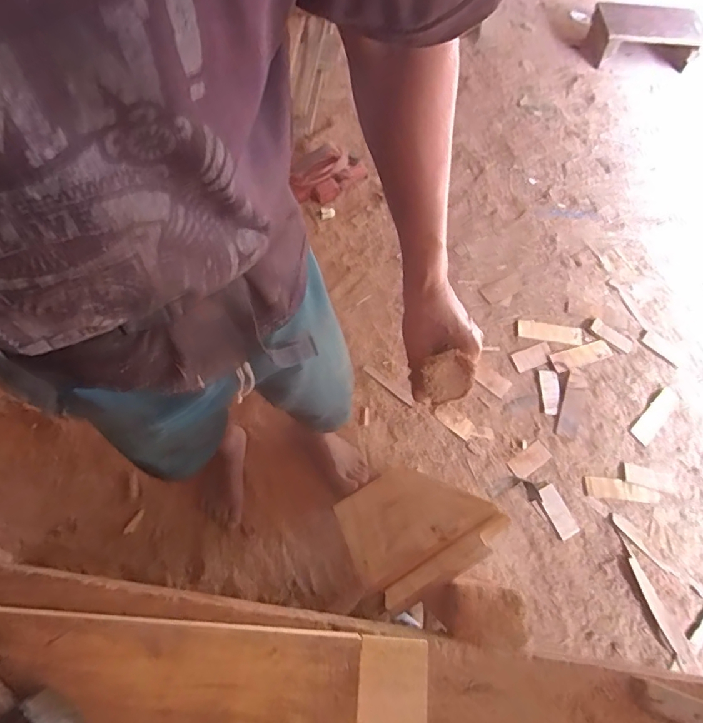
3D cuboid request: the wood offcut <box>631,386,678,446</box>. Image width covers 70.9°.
[{"bbox_3d":[0.825,0.142,1.338,0.054,0.012,0.194,42,70,13],"label":"wood offcut"}]

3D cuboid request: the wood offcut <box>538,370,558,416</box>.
[{"bbox_3d":[0.546,0.083,1.354,0.045,0.012,0.127,2,67,-3],"label":"wood offcut"}]

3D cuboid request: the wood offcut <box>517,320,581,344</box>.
[{"bbox_3d":[0.565,-0.087,1.414,0.184,0.012,0.057,8,67,-1],"label":"wood offcut"}]

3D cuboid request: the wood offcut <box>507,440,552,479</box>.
[{"bbox_3d":[0.459,0.254,1.274,0.115,0.012,0.056,-30,72,-15],"label":"wood offcut"}]

